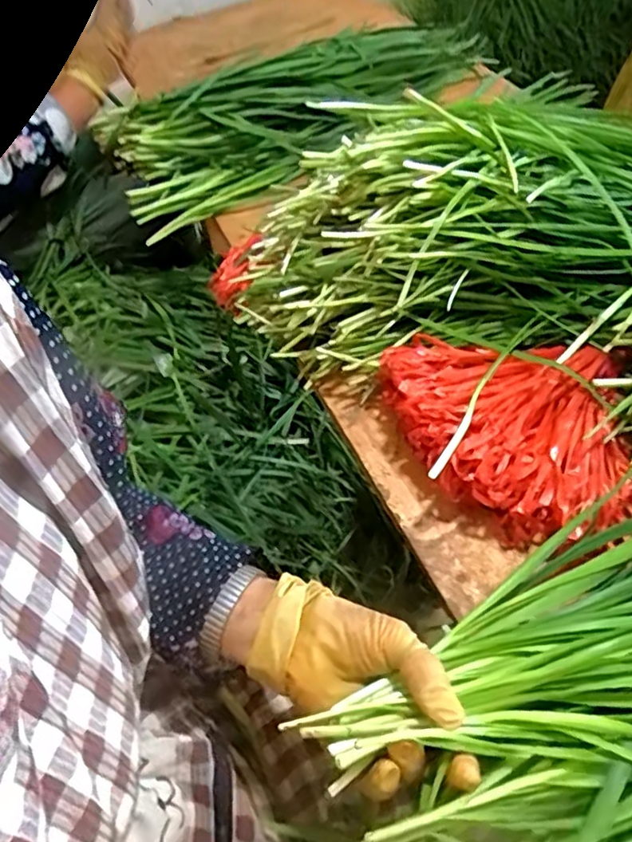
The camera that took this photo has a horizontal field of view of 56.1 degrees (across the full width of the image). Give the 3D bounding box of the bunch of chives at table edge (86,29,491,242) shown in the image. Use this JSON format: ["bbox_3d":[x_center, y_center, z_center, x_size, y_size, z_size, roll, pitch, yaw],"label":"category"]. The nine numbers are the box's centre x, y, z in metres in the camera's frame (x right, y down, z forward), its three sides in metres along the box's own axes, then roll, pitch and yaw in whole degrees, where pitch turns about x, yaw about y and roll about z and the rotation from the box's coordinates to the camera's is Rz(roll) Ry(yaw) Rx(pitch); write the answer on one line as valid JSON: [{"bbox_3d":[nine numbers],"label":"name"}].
[{"bbox_3d":[-0.011,-0.398,0.755,0.504,0.085,0.184,-28,51,-19],"label":"bunch of chives at table edge"}]

